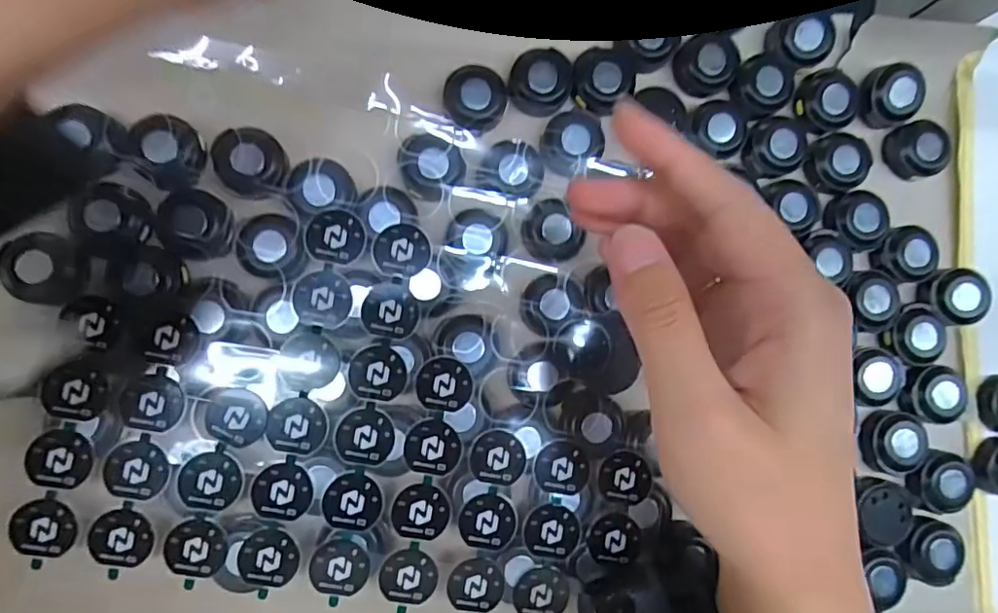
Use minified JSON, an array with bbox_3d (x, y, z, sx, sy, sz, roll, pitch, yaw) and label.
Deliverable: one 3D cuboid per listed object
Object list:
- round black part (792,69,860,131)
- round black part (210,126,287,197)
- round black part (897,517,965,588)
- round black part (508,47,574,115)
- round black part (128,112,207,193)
[{"bbox_3d":[0.163,-0.102,0.277,0.027,0.014,0.029,0,87,-7],"label":"round black part"},{"bbox_3d":[-0.107,-0.062,0.238,0.028,0.005,0.031,-34,91,-8],"label":"round black part"},{"bbox_3d":[0.209,0.117,0.268,0.025,0.010,0.029,27,84,-5],"label":"round black part"},{"bbox_3d":[0.019,-0.106,0.267,0.028,0.020,0.029,0,87,-7],"label":"round black part"},{"bbox_3d":[-0.139,-0.066,0.232,0.026,0.008,0.027,0,87,-7],"label":"round black part"}]

